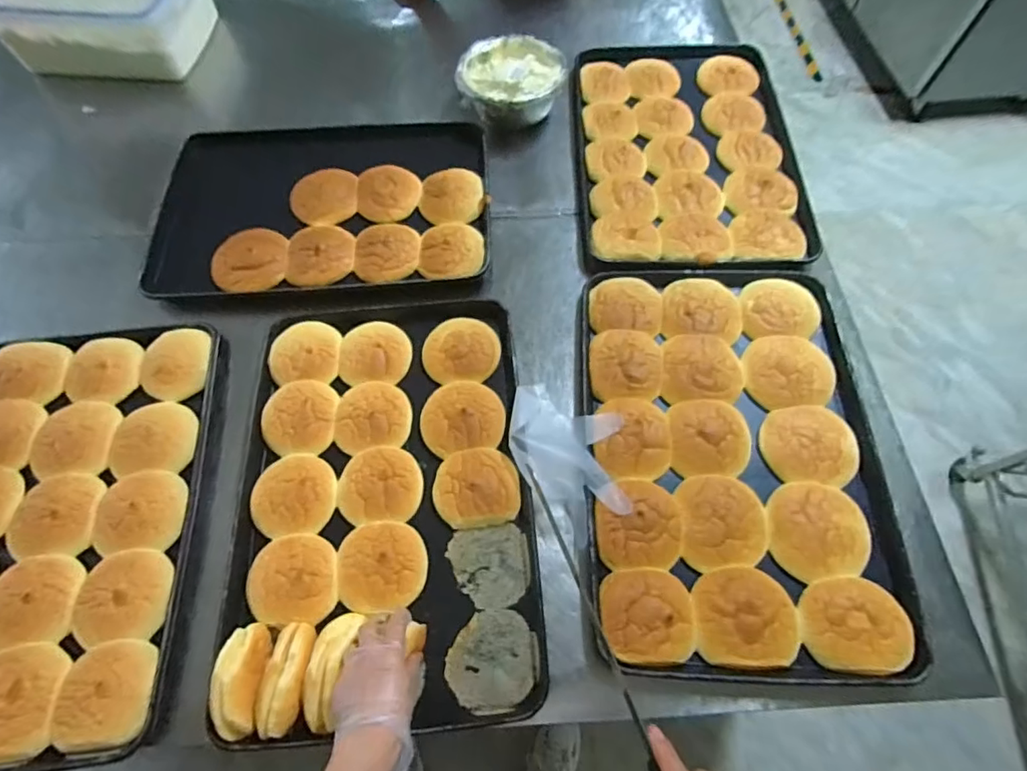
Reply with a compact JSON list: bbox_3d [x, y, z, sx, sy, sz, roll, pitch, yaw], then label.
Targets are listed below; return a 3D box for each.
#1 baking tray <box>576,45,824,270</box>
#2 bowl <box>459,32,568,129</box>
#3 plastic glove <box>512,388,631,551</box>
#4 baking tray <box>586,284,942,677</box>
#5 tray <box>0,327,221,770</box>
[{"bbox_3d":[0.319,-0.452,0.982,0.387,0.059,0.558,0,62,1],"label":"baking tray"},{"bbox_3d":[-0.003,-0.593,1.037,0.201,0.076,0.198,0,62,1],"label":"bowl"},{"bbox_3d":[0.080,0.089,0.743,0.146,0.037,0.224,-33,67,-15],"label":"plastic glove"},{"bbox_3d":[0.301,0.080,0.740,0.389,0.049,0.578,1,62,1],"label":"baking tray"},{"bbox_3d":[-0.629,0.182,0.706,0.380,0.037,0.561,-6,62,-2],"label":"tray"}]

